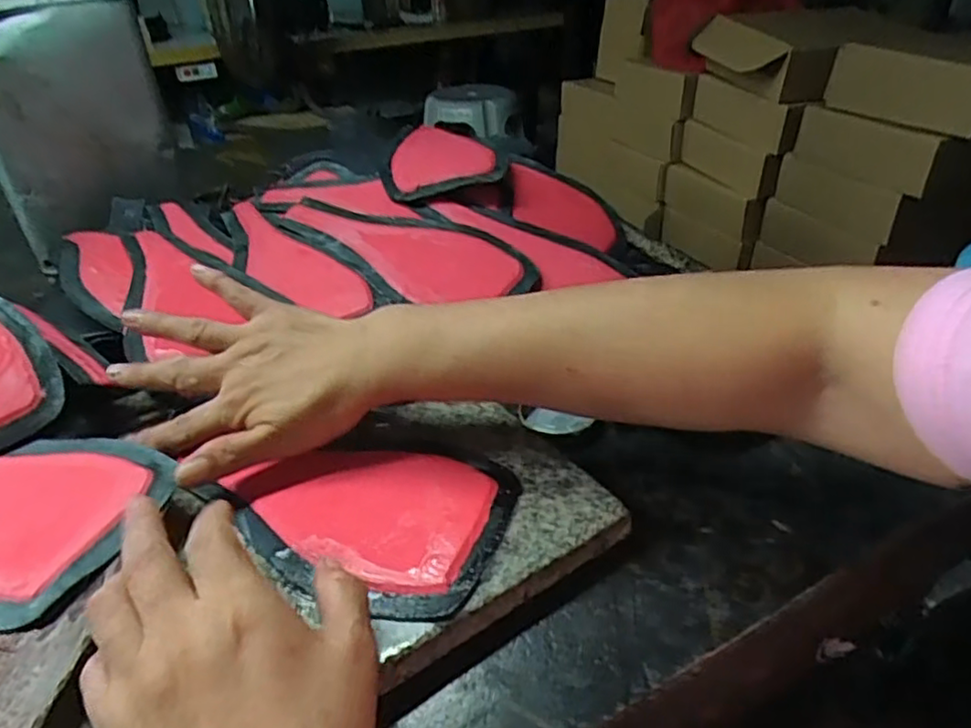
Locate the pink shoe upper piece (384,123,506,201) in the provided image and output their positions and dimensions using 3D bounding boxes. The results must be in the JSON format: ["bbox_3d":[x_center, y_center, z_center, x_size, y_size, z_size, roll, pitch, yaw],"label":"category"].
[{"bbox_3d":[-0.038,-0.191,0.618,0.108,0.027,0.127,-3,33,-1],"label":"pink shoe upper piece"}]

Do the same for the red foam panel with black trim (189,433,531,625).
[{"bbox_3d":[-0.065,0.071,0.344,0.152,0.015,0.111,14,37,14],"label":"red foam panel with black trim"}]

